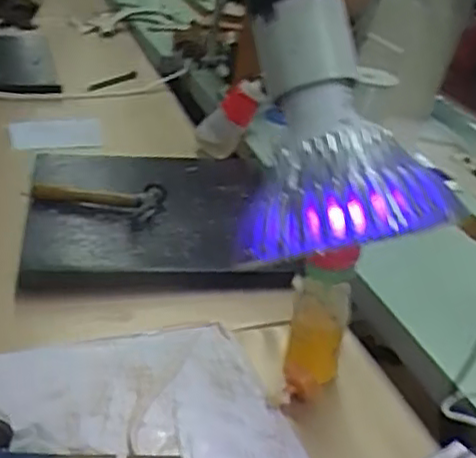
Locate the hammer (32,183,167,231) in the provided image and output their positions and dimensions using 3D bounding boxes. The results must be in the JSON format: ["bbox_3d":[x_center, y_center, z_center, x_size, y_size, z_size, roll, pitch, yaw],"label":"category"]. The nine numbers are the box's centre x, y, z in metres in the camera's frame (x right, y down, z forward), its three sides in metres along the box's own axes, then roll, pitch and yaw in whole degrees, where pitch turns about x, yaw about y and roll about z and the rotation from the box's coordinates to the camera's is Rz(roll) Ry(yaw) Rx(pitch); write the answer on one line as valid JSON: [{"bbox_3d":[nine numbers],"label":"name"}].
[{"bbox_3d":[-0.178,-0.032,0.858,0.165,0.033,0.060,11,30,5],"label":"hammer"}]

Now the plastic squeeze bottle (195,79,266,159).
[{"bbox_3d":[-0.002,-0.172,1.073,0.075,0.146,0.059,43,35,-3],"label":"plastic squeeze bottle"}]

